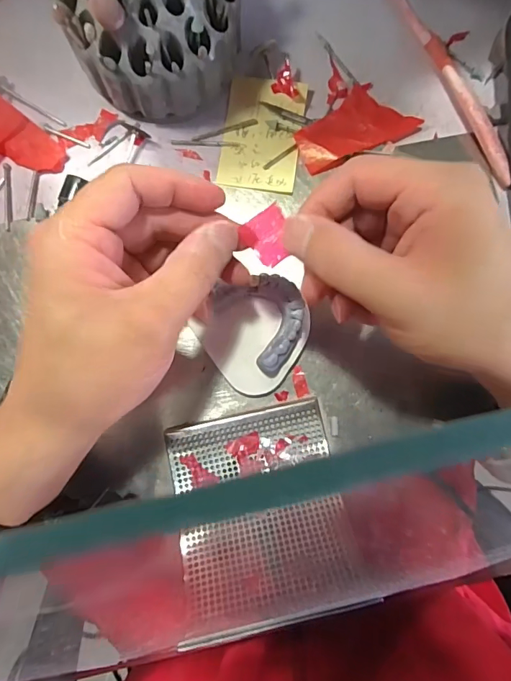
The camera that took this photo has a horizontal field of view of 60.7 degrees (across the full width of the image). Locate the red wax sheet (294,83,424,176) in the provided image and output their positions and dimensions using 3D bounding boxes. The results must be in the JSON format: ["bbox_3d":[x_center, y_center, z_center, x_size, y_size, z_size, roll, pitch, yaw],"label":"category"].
[{"bbox_3d":[0.064,-0.144,0.291,0.080,0.004,0.040,-26,88,-6],"label":"red wax sheet"}]

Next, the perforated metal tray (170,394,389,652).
[{"bbox_3d":[0.002,0.098,0.254,0.097,0.013,0.116,-14,61,-1],"label":"perforated metal tray"}]

